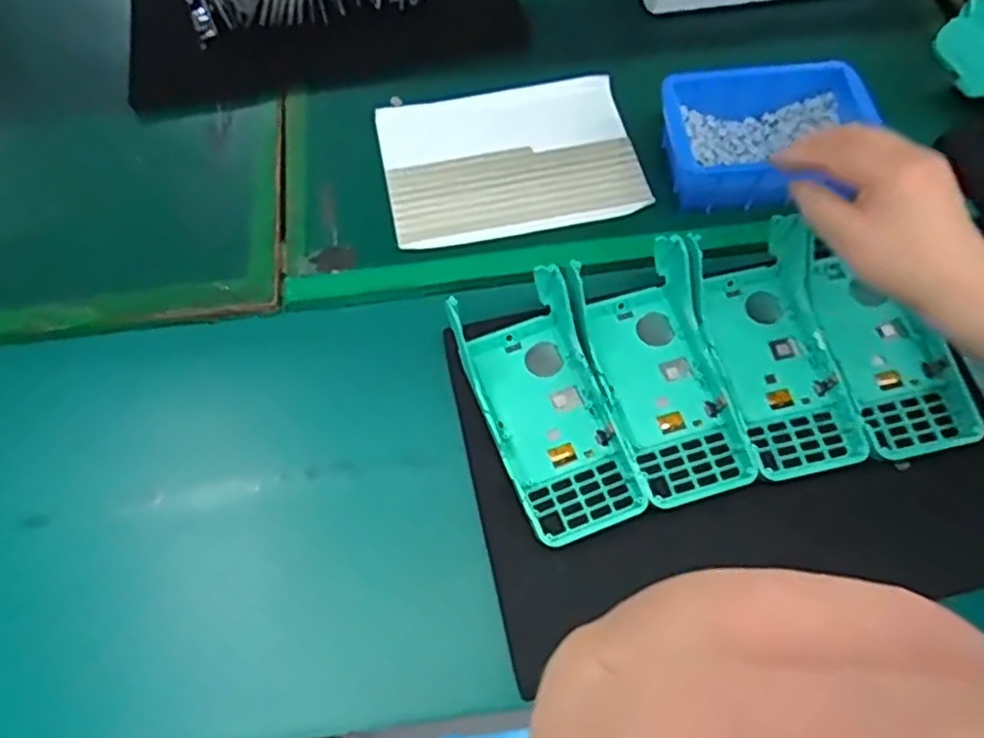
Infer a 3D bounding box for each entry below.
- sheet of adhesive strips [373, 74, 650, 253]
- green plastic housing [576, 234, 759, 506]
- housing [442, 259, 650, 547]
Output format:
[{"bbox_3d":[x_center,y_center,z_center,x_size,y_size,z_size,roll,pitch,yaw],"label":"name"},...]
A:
[{"bbox_3d":[0.012,-0.176,0.572,0.196,0.021,0.159,-10,62,-6],"label":"sheet of adhesive strips"},{"bbox_3d":[0.117,0.002,0.464,0.086,0.057,0.159,-17,63,-10],"label":"green plastic housing"},{"bbox_3d":[0.036,0.020,0.458,0.079,0.057,0.171,-18,63,-11],"label":"housing"}]

